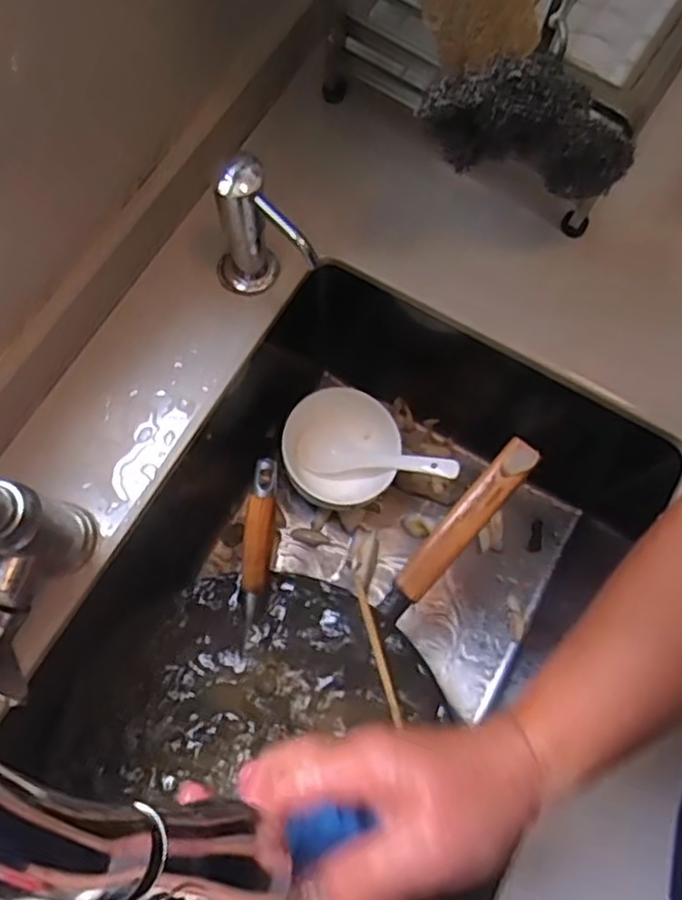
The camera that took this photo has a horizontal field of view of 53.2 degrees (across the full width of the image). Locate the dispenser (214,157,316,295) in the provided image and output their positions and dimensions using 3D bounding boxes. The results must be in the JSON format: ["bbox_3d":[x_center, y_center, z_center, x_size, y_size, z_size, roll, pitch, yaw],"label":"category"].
[{"bbox_3d":[-0.060,-0.144,0.510,0.047,0.124,0.086,-29,75,-10],"label":"dispenser"}]

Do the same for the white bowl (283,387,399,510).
[{"bbox_3d":[0.000,-0.001,0.691,0.111,0.071,0.102,0,72,-1],"label":"white bowl"}]

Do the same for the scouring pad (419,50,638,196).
[{"bbox_3d":[0.124,-0.214,0.445,0.166,0.074,0.049,5,70,-30],"label":"scouring pad"}]

